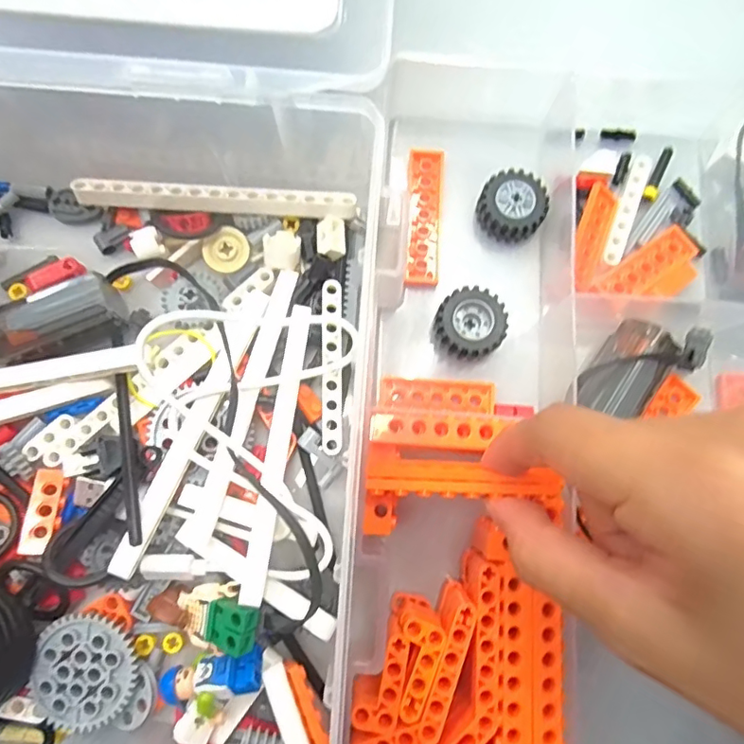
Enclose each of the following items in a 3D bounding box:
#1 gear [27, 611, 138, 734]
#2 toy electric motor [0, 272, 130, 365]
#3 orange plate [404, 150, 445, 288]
[{"bbox_3d":[-0.105,0.110,0.193,0.036,0.004,0.038,0,79,-1],"label":"gear"},{"bbox_3d":[-0.124,-0.018,0.213,0.051,0.020,0.025,-18,80,-4],"label":"toy electric motor"},{"bbox_3d":[0.024,-0.070,0.242,0.015,0.005,0.063,4,79,0],"label":"orange plate"}]

